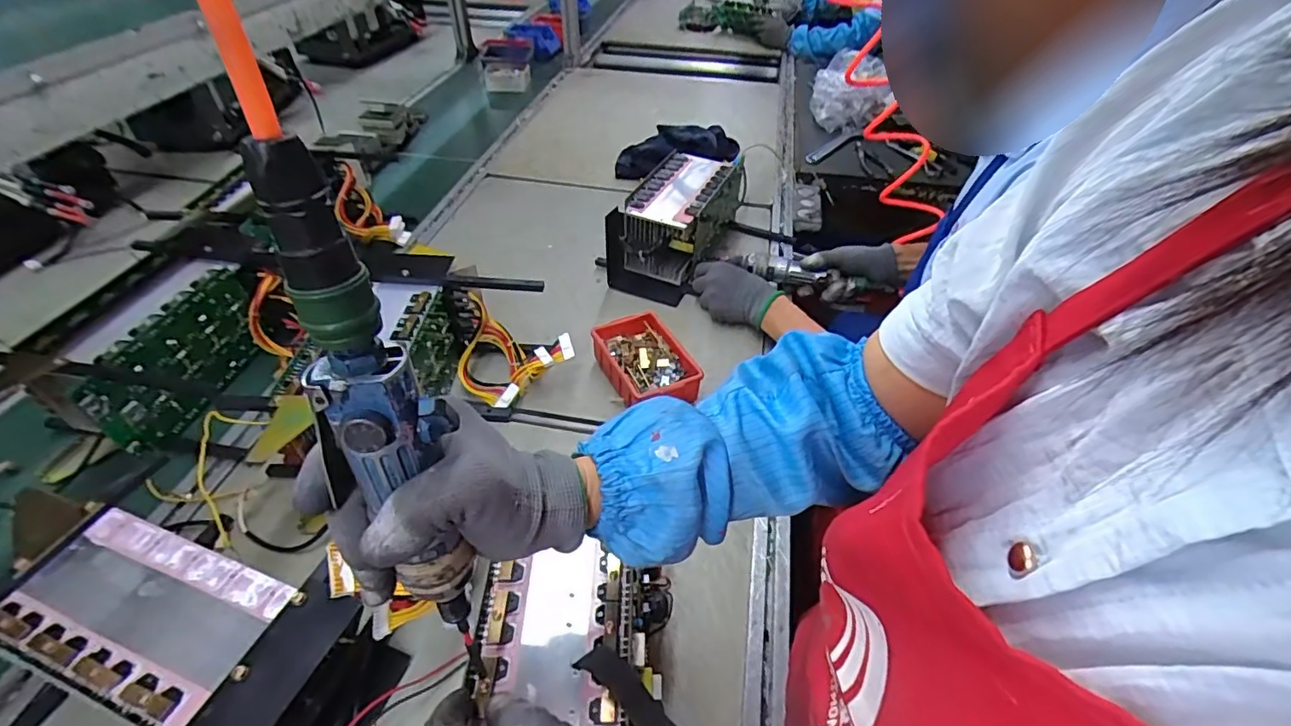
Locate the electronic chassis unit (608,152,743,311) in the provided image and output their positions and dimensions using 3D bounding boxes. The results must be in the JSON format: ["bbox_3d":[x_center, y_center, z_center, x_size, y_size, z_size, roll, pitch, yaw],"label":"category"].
[{"bbox_3d":[0.054,-0.246,0.954,0.142,0.129,0.296,17,46,16],"label":"electronic chassis unit"}]

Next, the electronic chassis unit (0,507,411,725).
[{"bbox_3d":[-0.343,0.232,0.450,0.287,0.134,0.139,19,47,19],"label":"electronic chassis unit"}]

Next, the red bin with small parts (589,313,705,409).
[{"bbox_3d":[0.001,0.004,0.753,0.105,0.054,0.152,-18,47,-18],"label":"red bin with small parts"}]

